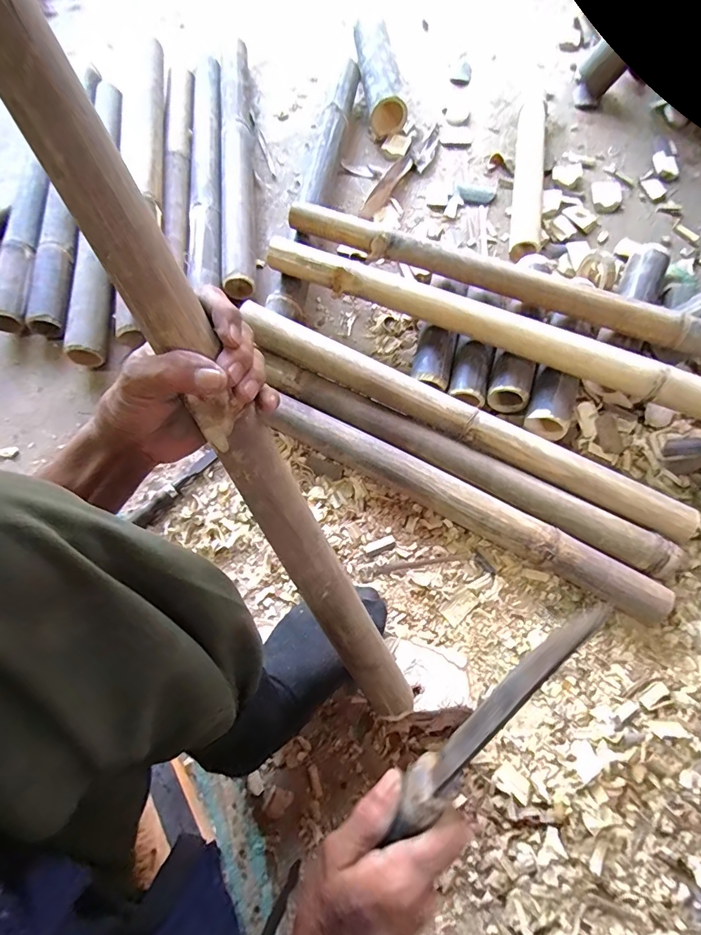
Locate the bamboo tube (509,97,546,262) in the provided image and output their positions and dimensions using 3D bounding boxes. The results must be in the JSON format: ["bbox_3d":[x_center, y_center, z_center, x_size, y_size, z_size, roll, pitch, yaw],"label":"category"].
[{"bbox_3d":[0.323,-0.522,0.808,0.046,0.045,0.393,9,71,6],"label":"bamboo tube"}]

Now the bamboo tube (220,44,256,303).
[{"bbox_3d":[-0.215,-0.579,0.846,0.062,0.063,0.621,-6,71,1],"label":"bamboo tube"}]

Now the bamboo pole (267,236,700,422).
[{"bbox_3d":[0.181,-0.207,0.623,0.652,0.044,0.053,25,74,9],"label":"bamboo pole"}]

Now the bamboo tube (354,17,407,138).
[{"bbox_3d":[0.056,-0.792,0.904,0.069,0.071,0.266,-9,71,0],"label":"bamboo tube"}]

